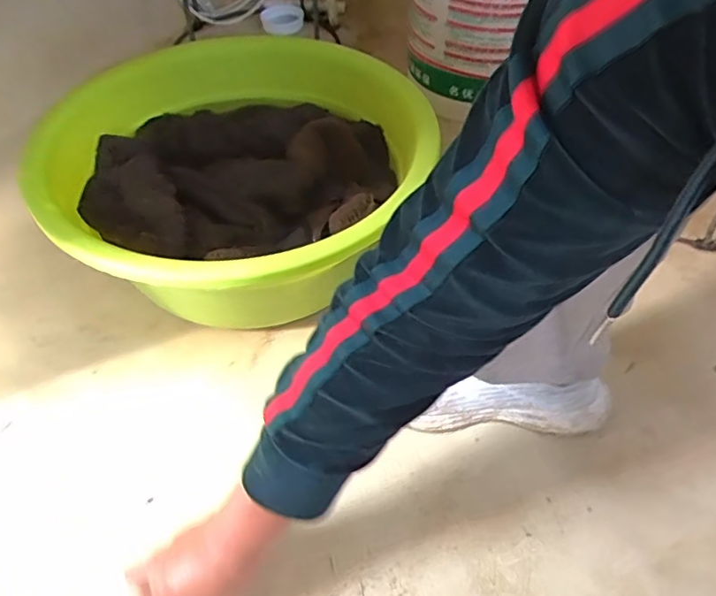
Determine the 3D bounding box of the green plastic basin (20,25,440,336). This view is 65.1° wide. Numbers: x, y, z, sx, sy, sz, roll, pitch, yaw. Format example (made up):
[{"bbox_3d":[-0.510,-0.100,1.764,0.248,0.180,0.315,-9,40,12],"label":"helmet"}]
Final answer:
[{"bbox_3d":[-0.149,-0.140,0.743,0.447,0.196,0.451,0,49,0],"label":"green plastic basin"}]

